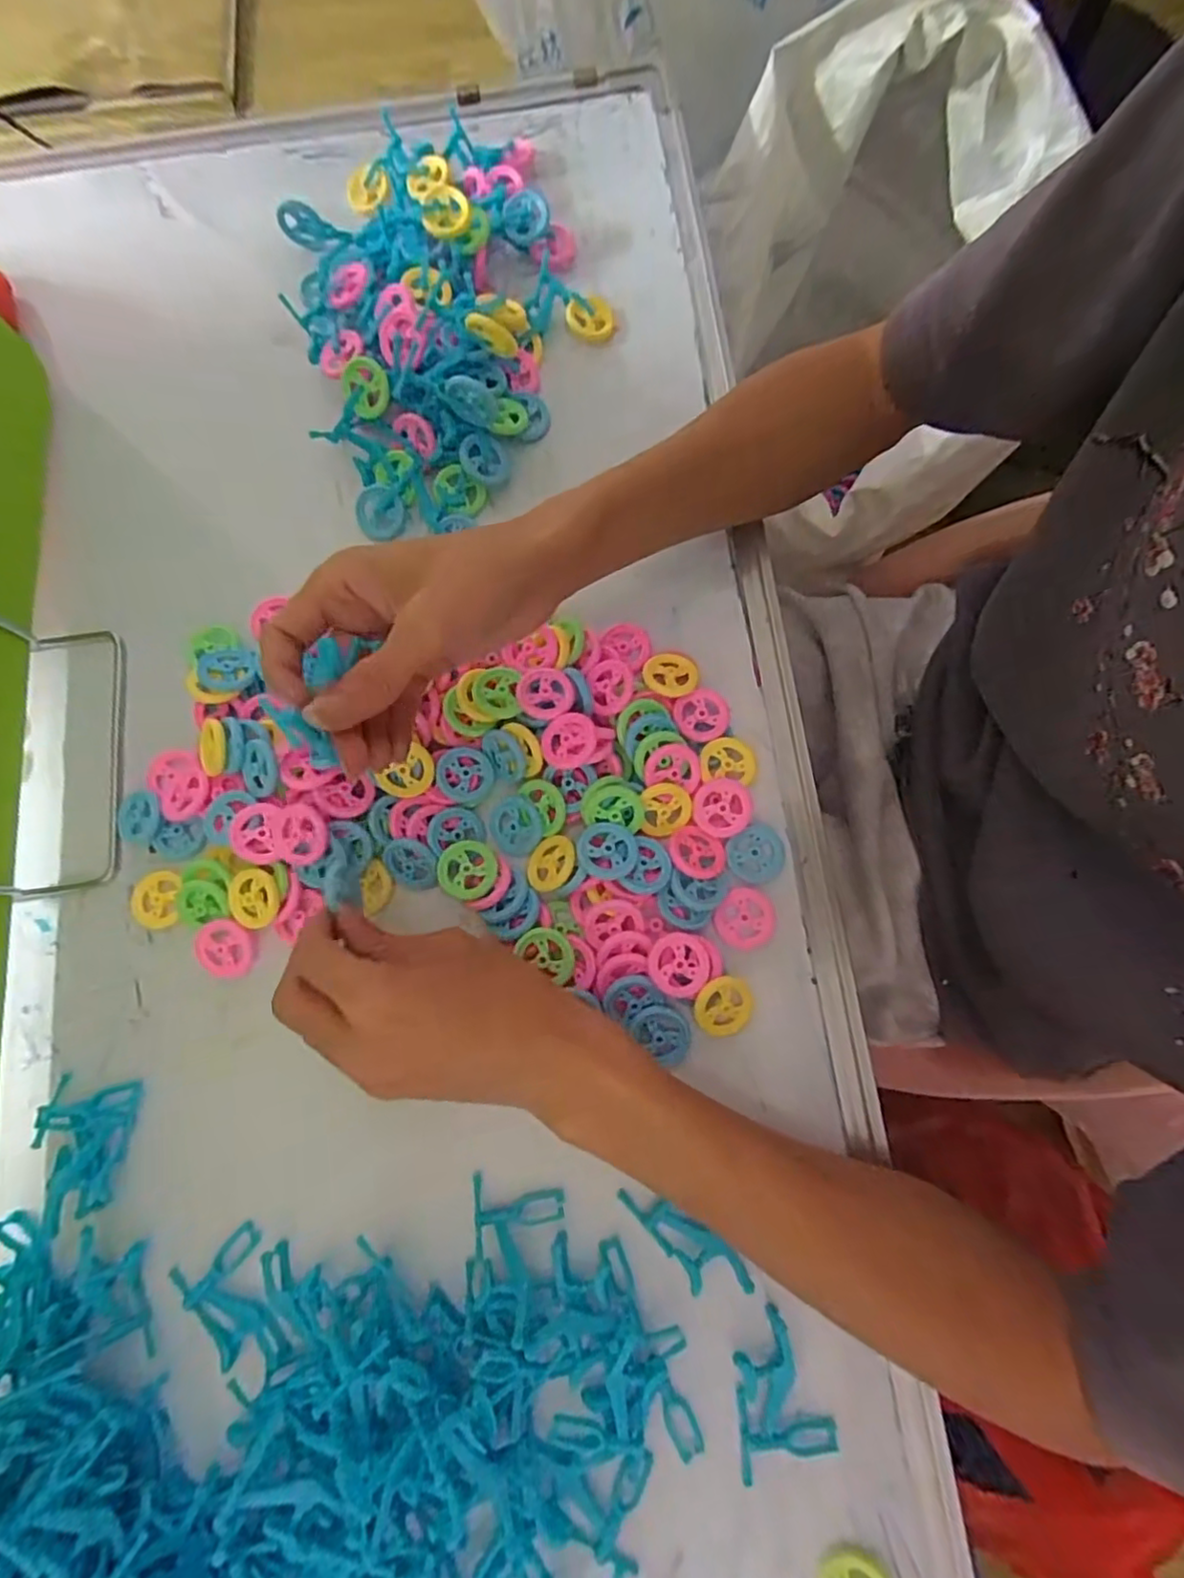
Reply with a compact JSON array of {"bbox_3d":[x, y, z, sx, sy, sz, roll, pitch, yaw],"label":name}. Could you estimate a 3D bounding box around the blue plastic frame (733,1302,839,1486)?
[{"bbox_3d":[0.075,0.260,0.275,0.042,0.014,0.058,-22,79,-1],"label":"blue plastic frame"}]

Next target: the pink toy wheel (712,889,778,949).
[{"bbox_3d":[0.077,0.064,0.323,0.030,0.009,0.030,-1,79,3],"label":"pink toy wheel"}]

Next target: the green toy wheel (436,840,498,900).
[{"bbox_3d":[-0.062,0.040,0.322,0.029,0.004,0.029,1,75,-4],"label":"green toy wheel"}]

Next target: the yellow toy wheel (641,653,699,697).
[{"bbox_3d":[0.042,-0.060,0.347,0.029,0.006,0.027,1,61,2],"label":"yellow toy wheel"}]

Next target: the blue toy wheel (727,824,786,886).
[{"bbox_3d":[0.084,0.034,0.328,0.030,0.004,0.029,-1,79,3],"label":"blue toy wheel"}]

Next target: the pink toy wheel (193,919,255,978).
[{"bbox_3d":[-0.187,0.082,0.328,0.030,0.006,0.030,0,87,1],"label":"pink toy wheel"}]

